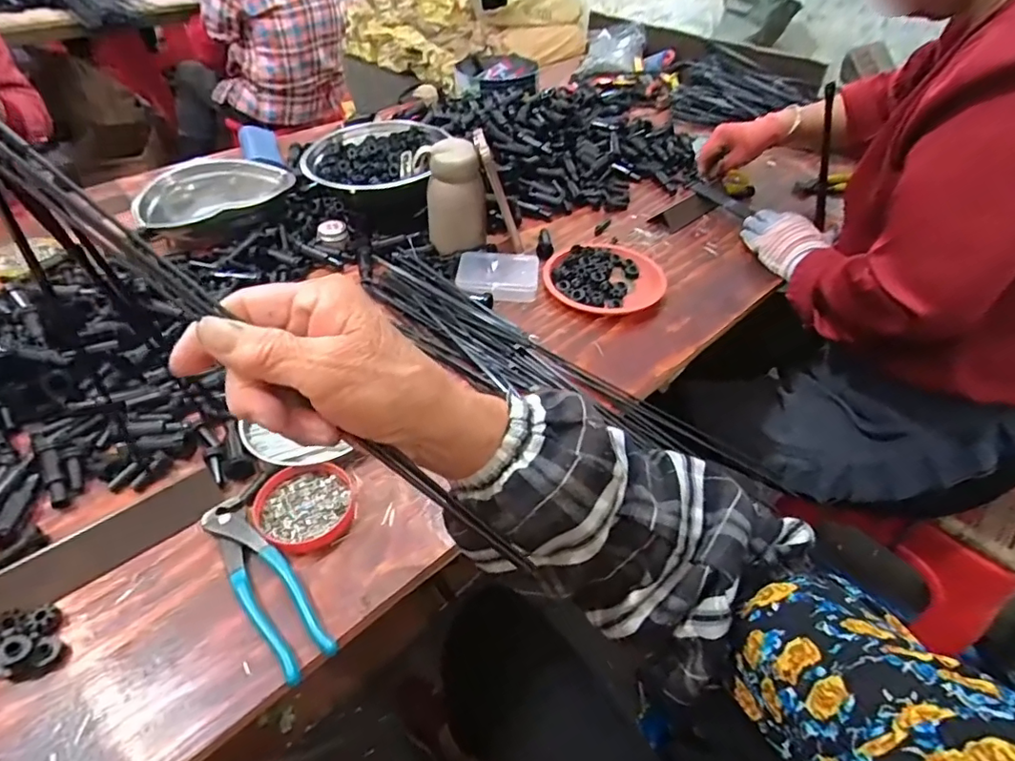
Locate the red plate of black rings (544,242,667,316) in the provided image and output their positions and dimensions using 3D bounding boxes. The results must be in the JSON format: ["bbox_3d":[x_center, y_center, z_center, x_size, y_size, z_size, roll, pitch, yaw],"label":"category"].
[{"bbox_3d":[0.132,-0.138,0.735,0.155,0.022,0.140,-25,50,-25],"label":"red plate of black rings"}]

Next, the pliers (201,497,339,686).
[{"bbox_3d":[-0.187,0.153,0.419,0.039,0.017,0.164,-30,53,-29],"label":"pliers"}]

